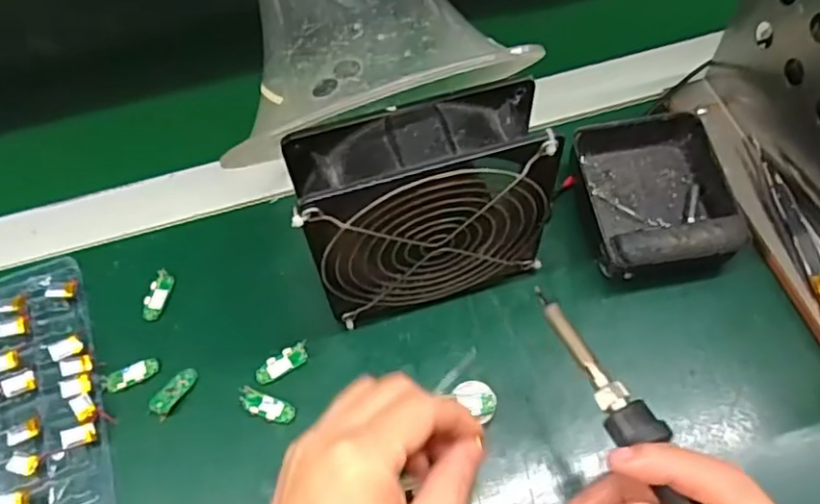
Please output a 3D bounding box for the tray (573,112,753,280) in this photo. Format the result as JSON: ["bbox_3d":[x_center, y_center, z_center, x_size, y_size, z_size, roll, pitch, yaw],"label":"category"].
[{"bbox_3d":[0.143,-0.032,0.383,0.087,0.037,0.108,-5,60,0],"label":"tray"}]

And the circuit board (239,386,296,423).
[{"bbox_3d":[-0.077,0.083,0.346,0.033,0.006,0.011,17,62,12],"label":"circuit board"}]

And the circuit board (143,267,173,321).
[{"bbox_3d":[-0.151,0.025,0.385,0.012,0.007,0.030,7,61,8],"label":"circuit board"}]

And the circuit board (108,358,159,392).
[{"bbox_3d":[-0.154,0.067,0.358,0.027,0.004,0.013,-27,62,-12],"label":"circuit board"}]

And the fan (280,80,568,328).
[{"bbox_3d":[0.009,-0.018,0.332,0.128,0.121,0.049,-13,60,-4],"label":"fan"}]

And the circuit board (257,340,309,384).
[{"bbox_3d":[-0.070,0.061,0.359,0.031,0.005,0.011,-31,63,-14],"label":"circuit board"}]

